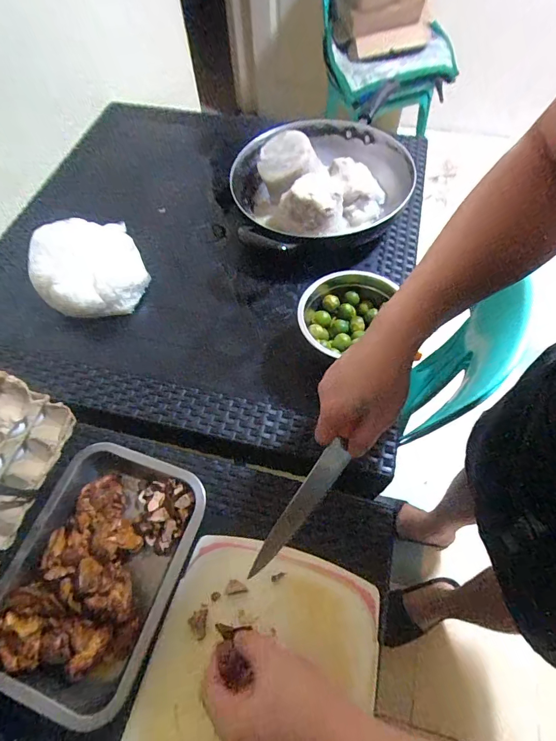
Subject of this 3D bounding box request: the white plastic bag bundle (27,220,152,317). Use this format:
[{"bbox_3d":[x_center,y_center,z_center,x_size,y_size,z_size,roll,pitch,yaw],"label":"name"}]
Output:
[{"bbox_3d":[-0.314,-0.169,0.640,0.162,0.096,0.156,-25,62,-13],"label":"white plastic bag bundle"}]

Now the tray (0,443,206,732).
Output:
[{"bbox_3d":[-0.210,0.222,0.439,0.198,0.051,0.257,17,61,11],"label":"tray"}]

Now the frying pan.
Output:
[{"bbox_3d":[0.083,-0.350,0.724,0.327,0.108,0.336,-13,60,-6],"label":"frying pan"}]

